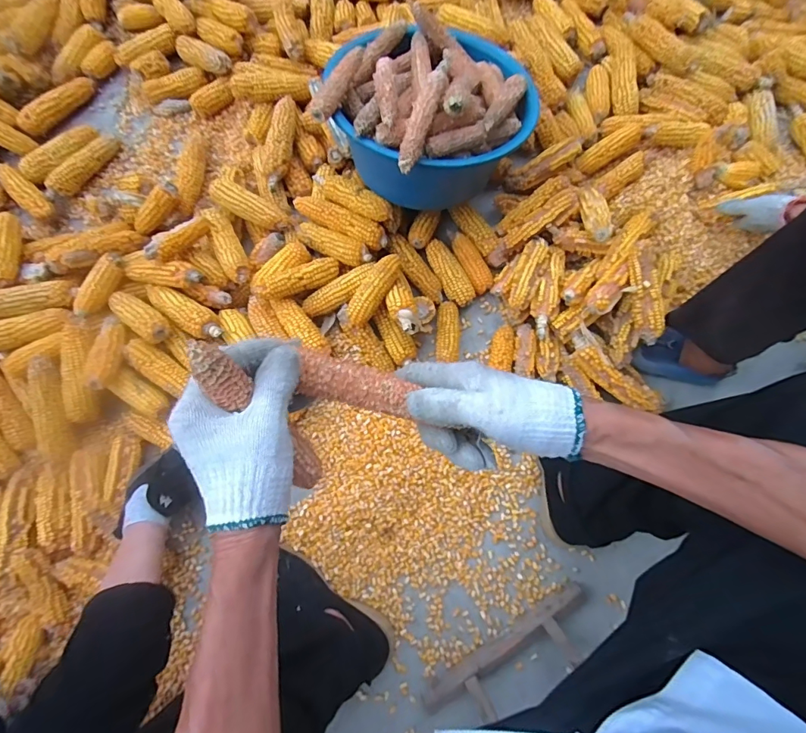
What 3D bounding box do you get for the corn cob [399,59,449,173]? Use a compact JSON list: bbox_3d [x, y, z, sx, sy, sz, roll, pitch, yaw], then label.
[{"bbox_3d":[0.031,-0.355,0.609,0.031,0.032,0.191,19,79,4],"label":"corn cob"}]

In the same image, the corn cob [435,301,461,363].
[{"bbox_3d":[0.083,-0.066,0.799,0.043,0.036,0.113,2,78,1],"label":"corn cob"}]

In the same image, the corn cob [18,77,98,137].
[{"bbox_3d":[-0.727,-0.552,0.904,0.038,0.043,0.172,39,81,8],"label":"corn cob"}]

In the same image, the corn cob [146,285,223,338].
[{"bbox_3d":[-0.378,-0.096,0.729,0.171,0.044,0.051,31,80,6],"label":"corn cob"}]

